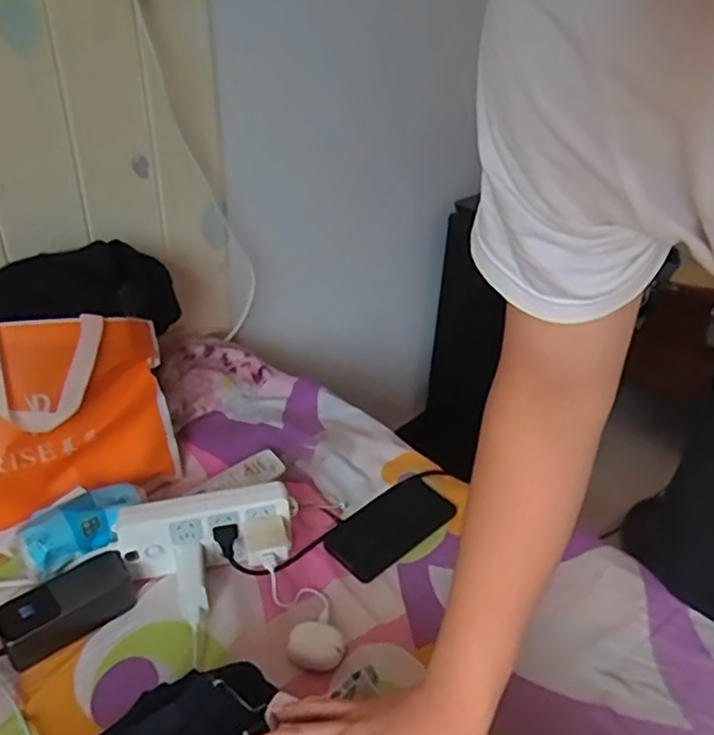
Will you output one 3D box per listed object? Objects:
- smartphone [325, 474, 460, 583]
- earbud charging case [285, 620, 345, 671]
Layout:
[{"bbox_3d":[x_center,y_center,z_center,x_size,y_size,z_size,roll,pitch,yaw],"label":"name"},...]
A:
[{"bbox_3d":[0.041,0.196,0.826,0.169,0.010,0.086,-25,40,-34],"label":"smartphone"},{"bbox_3d":[-0.044,0.289,0.684,0.056,0.016,0.046,19,74,1],"label":"earbud charging case"}]

